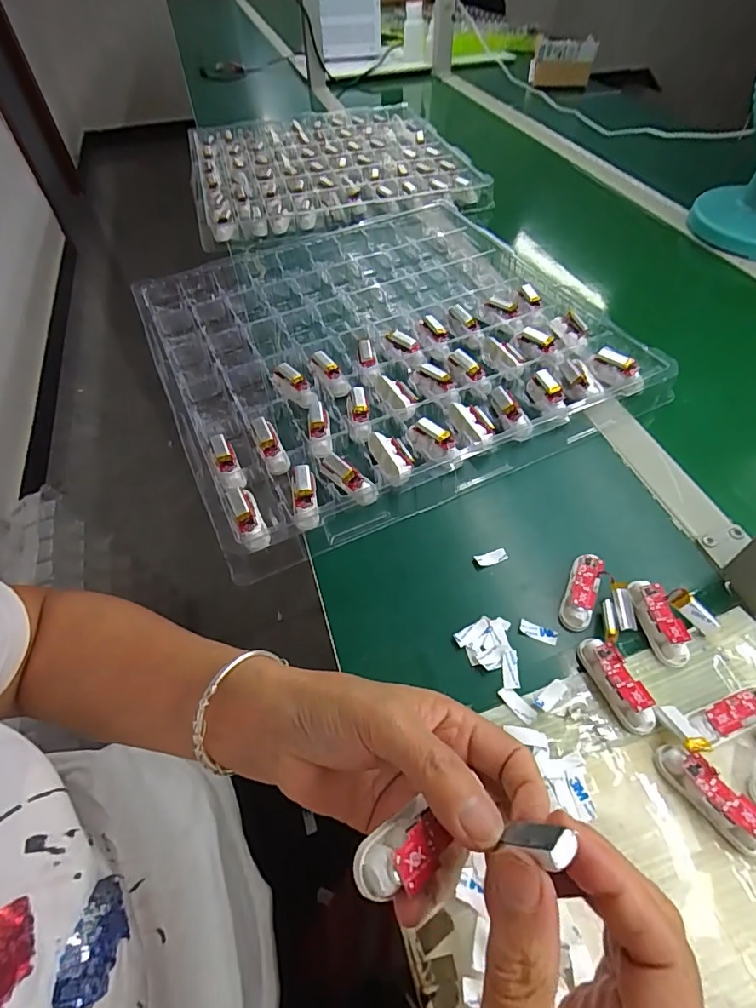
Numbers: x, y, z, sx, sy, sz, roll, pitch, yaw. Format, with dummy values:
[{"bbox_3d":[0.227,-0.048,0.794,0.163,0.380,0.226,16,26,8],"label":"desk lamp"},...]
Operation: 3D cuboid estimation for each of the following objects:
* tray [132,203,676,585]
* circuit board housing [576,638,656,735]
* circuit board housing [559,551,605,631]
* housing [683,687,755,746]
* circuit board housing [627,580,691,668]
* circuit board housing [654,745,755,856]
[{"bbox_3d":[-0.002,-0.194,0.547,0.455,0.033,0.464,-23,56,-13],"label":"tray"},{"bbox_3d":[0.158,0.117,0.316,0.017,0.019,0.063,-21,55,-11],"label":"circuit board housing"},{"bbox_3d":[0.151,0.065,0.355,0.020,0.016,0.058,19,71,17],"label":"circuit board housing"},{"bbox_3d":[0.220,0.133,0.300,0.053,0.020,0.019,-17,55,-9],"label":"housing"},{"bbox_3d":[0.198,0.083,0.339,0.019,0.019,0.060,-8,54,-3],"label":"circuit board housing"},{"bbox_3d":[0.192,0.169,0.275,0.018,0.019,0.061,-33,59,-19],"label":"circuit board housing"}]

